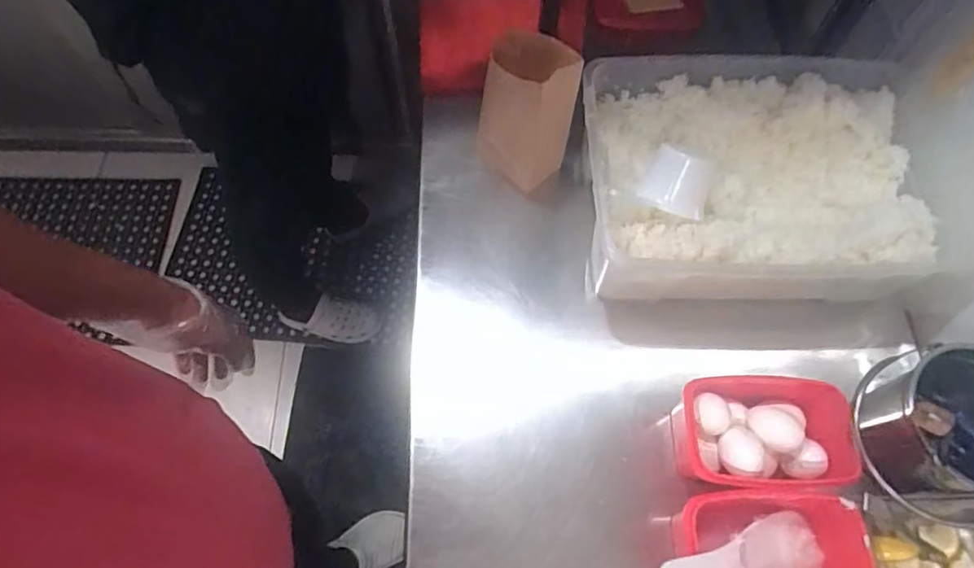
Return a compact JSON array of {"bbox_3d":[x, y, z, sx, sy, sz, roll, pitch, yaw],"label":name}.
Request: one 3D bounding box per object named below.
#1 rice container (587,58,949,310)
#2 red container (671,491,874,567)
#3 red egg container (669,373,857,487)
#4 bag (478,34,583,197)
[{"bbox_3d":[0.298,-0.123,0.690,0.369,0.107,0.280,0,67,-2],"label":"rice container"},{"bbox_3d":[0.269,0.254,0.546,0.168,0.079,0.106,0,67,-2],"label":"red container"},{"bbox_3d":[0.277,0.156,0.595,0.166,0.089,0.110,0,66,-1],"label":"red egg container"},{"bbox_3d":[0.044,-0.201,0.689,0.104,0.215,0.056,-1,67,-2],"label":"bag"}]

